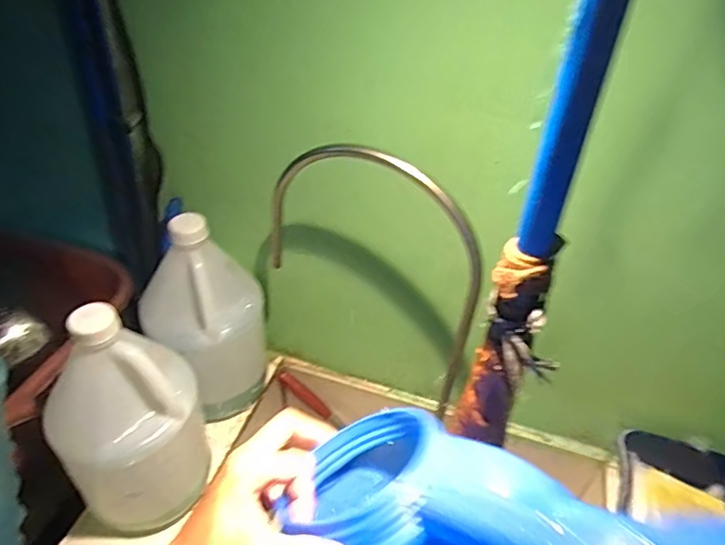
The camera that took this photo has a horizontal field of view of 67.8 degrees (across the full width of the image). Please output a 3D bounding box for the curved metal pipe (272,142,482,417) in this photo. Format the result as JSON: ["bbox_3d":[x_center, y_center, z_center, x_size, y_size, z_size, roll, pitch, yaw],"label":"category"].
[{"bbox_3d":[0.005,0.013,0.608,0.244,0.352,0.034,19,44,16],"label":"curved metal pipe"}]

